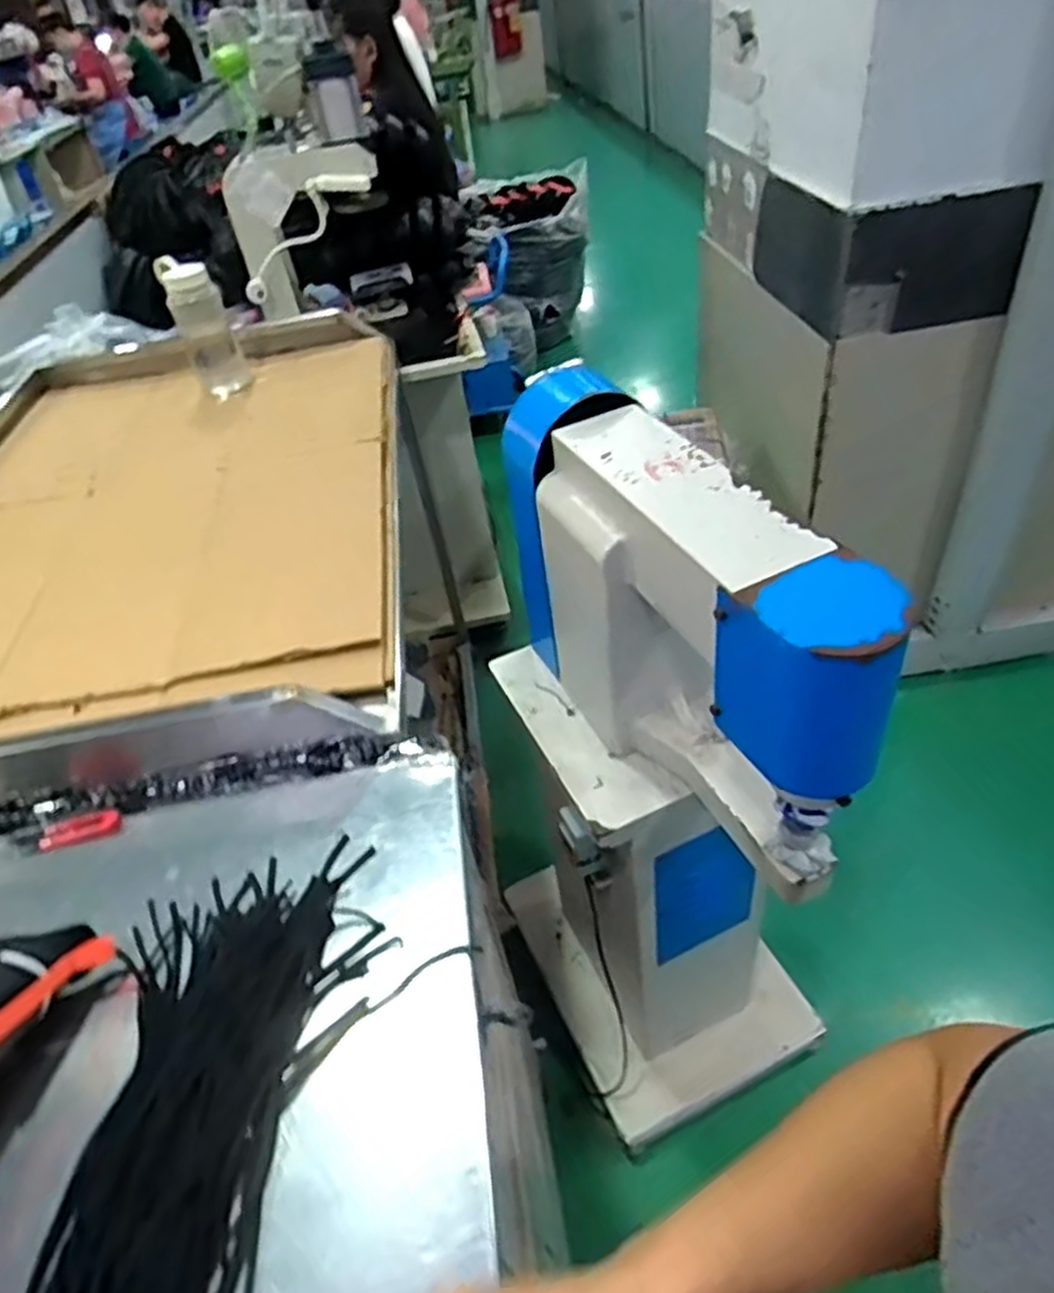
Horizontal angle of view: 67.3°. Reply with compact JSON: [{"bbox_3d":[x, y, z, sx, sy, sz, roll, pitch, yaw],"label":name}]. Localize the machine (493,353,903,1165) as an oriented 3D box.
[{"bbox_3d":[0.142,0.205,0.955,0.281,0.949,0.456,-28,46,-20],"label":"machine"}]

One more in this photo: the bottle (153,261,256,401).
[{"bbox_3d":[-0.500,-0.496,1.232,0.080,0.181,0.095,-21,47,-13],"label":"bottle"}]

